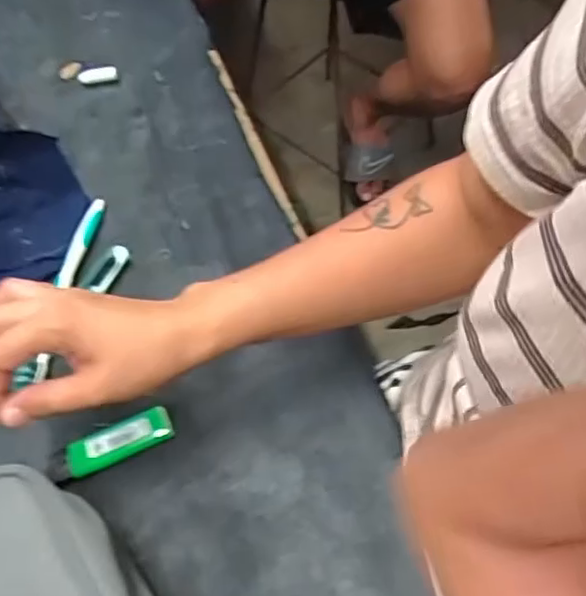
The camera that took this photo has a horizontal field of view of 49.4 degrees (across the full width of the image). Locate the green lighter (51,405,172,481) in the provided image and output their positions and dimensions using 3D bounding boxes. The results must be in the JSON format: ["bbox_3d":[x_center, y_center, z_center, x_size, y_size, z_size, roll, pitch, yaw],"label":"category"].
[{"bbox_3d":[-0.122,0.098,0.423,0.084,0.007,0.024,-23,75,-4],"label":"green lighter"}]

